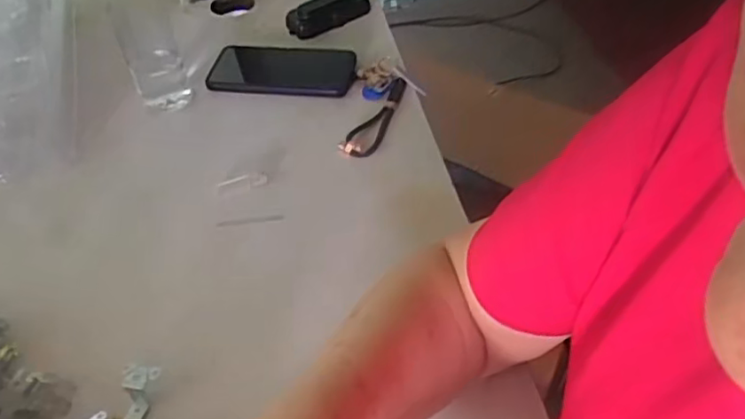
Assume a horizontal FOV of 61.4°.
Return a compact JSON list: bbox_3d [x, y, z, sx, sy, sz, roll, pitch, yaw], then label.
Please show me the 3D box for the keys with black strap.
[{"bbox_3d":[-0.005,-0.112,0.678,0.072,0.025,0.140,21,52,21],"label":"keys with black strap"}]

